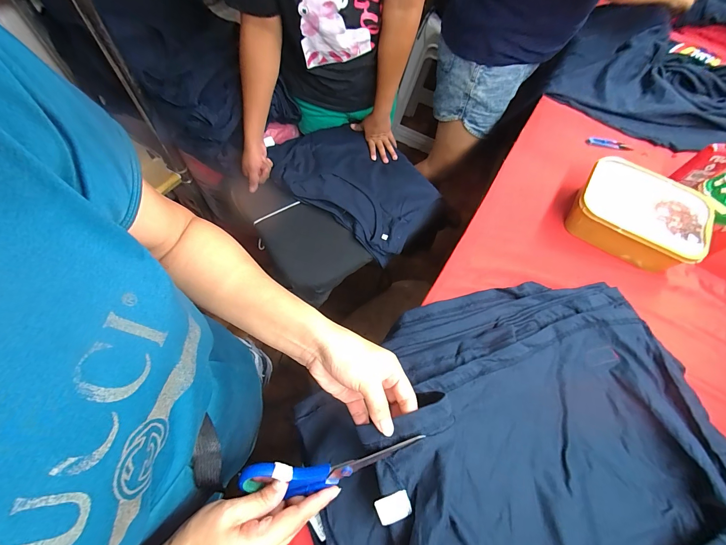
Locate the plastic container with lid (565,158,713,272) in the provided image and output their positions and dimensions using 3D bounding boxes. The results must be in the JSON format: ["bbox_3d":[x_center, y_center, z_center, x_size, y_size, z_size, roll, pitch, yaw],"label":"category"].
[{"bbox_3d":[0.495,-0.106,0.557,0.206,0.075,0.184,37,66,15],"label":"plastic container with lid"}]

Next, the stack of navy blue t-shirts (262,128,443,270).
[{"bbox_3d":[-0.014,-0.251,0.820,0.447,0.075,0.311,36,65,8],"label":"stack of navy blue t-shirts"}]

